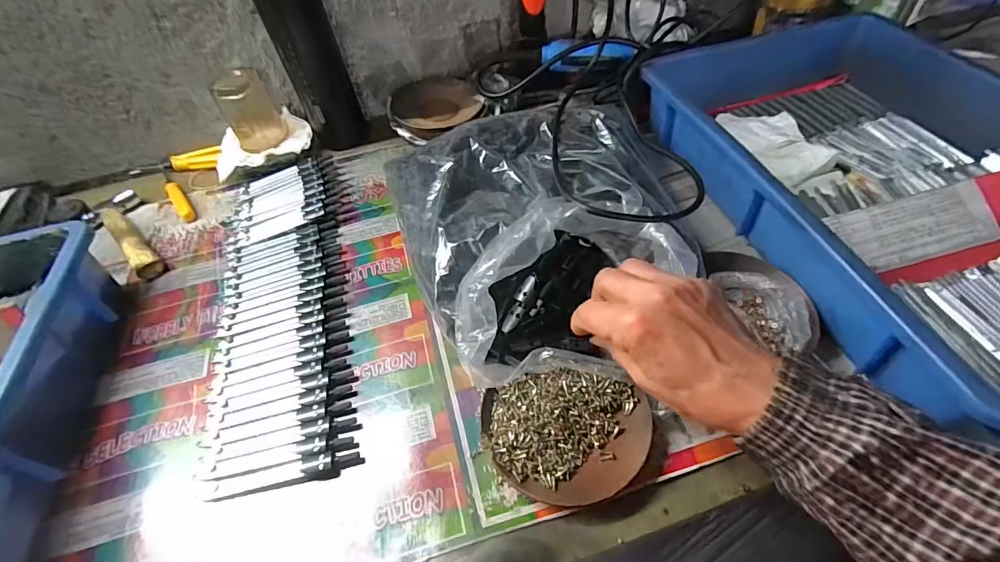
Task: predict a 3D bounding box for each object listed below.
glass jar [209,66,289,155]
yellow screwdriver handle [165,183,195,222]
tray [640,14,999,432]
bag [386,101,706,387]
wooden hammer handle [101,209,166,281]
[{"bbox_3d":[-0.294,-0.200,0.546,0.058,0.090,0.058,-3,51,4],"label":"glass jar"},{"bbox_3d":[-0.372,-0.093,0.531,0.015,0.014,0.070,-34,56,-20],"label":"yellow screwdriver handle"},{"bbox_3d":[0.354,-0.102,0.419,0.300,0.076,0.445,-14,51,-6],"label":"tray"},{"bbox_3d":[0.048,-0.056,0.408,0.261,0.089,0.264,-16,51,-7],"label":"bag"},{"bbox_3d":[-0.394,-0.043,0.489,0.024,0.019,0.127,-39,58,-23],"label":"wooden hammer handle"}]

